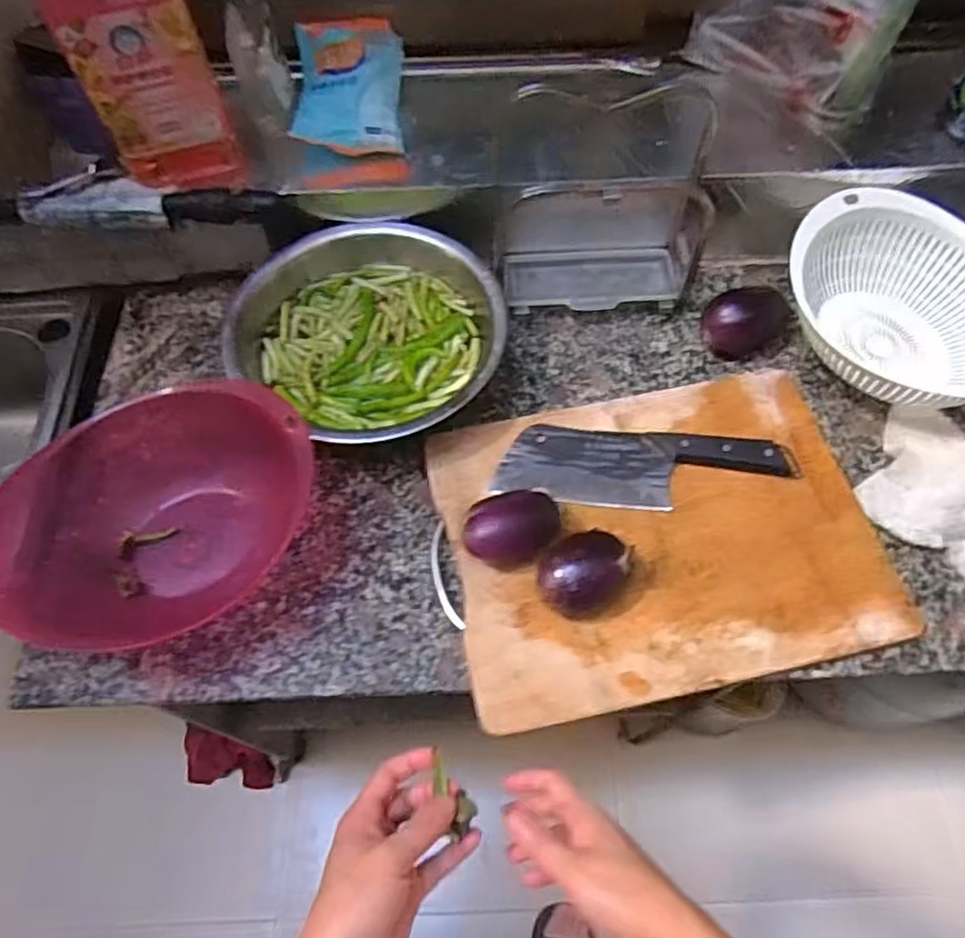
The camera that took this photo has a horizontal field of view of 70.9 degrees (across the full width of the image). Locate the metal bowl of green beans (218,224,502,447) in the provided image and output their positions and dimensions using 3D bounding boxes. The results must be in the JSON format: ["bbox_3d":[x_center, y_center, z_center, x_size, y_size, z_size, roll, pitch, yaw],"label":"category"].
[{"bbox_3d":[-0.117,-0.140,0.718,0.285,0.068,0.265,28,65,15],"label":"metal bowl of green beans"}]

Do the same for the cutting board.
[{"bbox_3d":[0.168,0.053,0.637,0.393,0.030,0.293,-10,61,-6],"label":"cutting board"}]

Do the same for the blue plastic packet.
[{"bbox_3d":[-0.145,-0.412,0.731,0.113,0.029,0.146,0,84,5],"label":"blue plastic packet"}]

